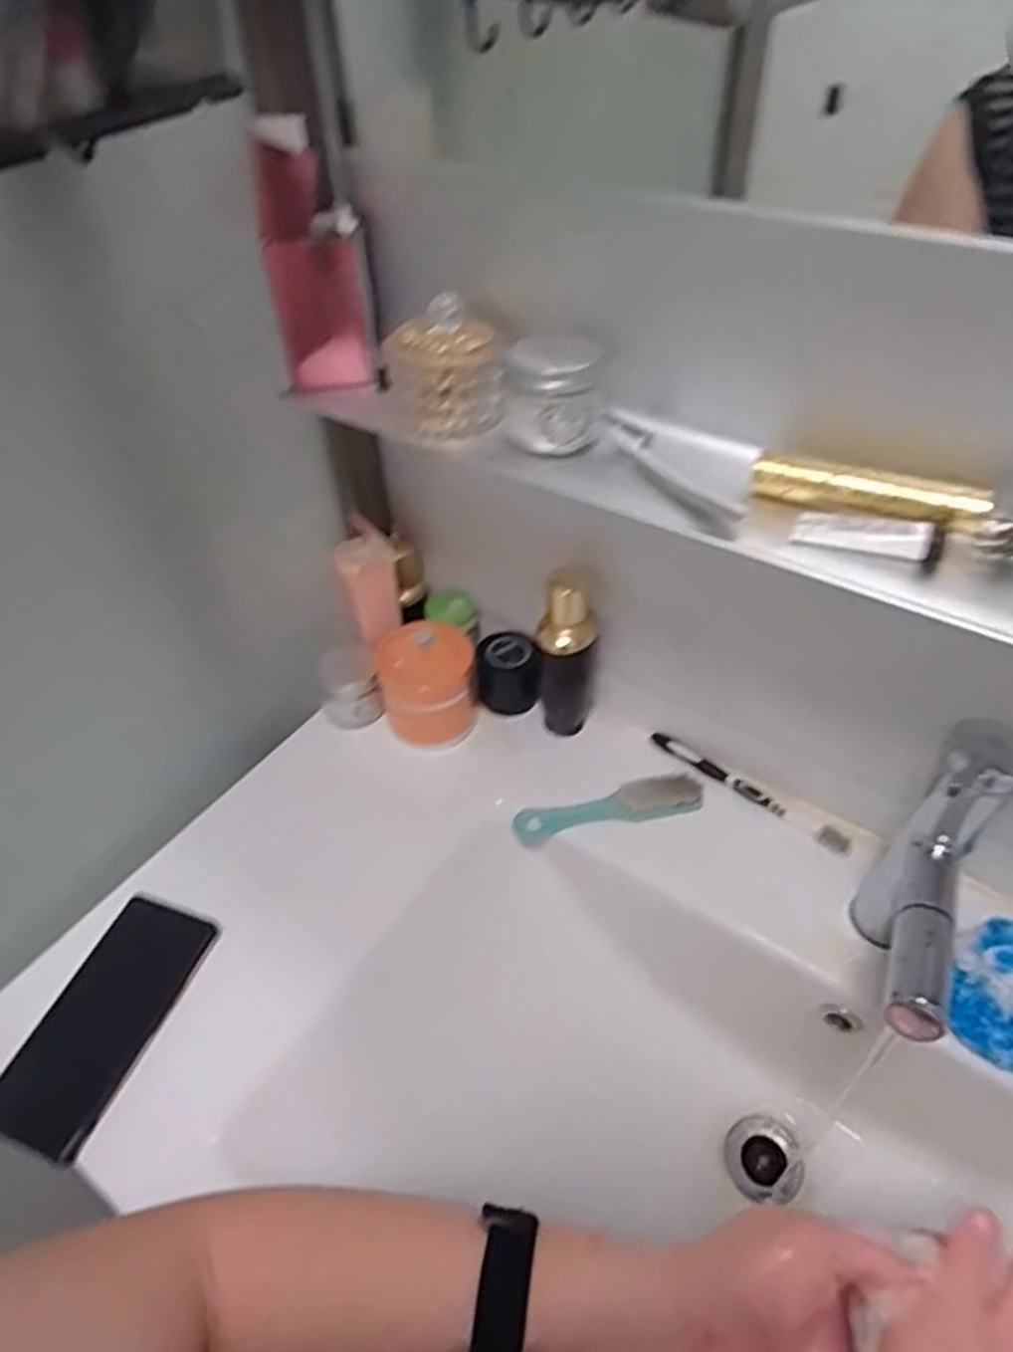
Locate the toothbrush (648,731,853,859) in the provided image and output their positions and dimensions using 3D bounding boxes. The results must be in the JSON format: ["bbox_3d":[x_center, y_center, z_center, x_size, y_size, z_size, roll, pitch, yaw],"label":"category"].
[{"bbox_3d":[0.205,0.096,0.679,0.184,0.016,0.015,33,55,30],"label":"toothbrush"}]

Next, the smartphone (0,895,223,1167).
[{"bbox_3d":[-0.279,0.238,0.558,0.082,0.011,0.171,14,48,16],"label":"smartphone"}]

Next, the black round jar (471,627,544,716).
[{"bbox_3d":[0.000,-0.007,0.752,0.062,0.070,0.061,-5,45,-2],"label":"black round jar"}]

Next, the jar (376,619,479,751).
[{"bbox_3d":[-0.071,0.010,0.726,0.081,0.101,0.080,-2,45,2],"label":"jar"}]

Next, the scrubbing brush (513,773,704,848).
[{"bbox_3d":[0.086,0.114,0.675,0.157,0.026,0.036,-9,46,-5],"label":"scrubbing brush"}]

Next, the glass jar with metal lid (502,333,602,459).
[{"bbox_3d":[0.028,-0.174,0.494,0.056,0.051,0.061,-2,45,2],"label":"glass jar with metal lid"}]

